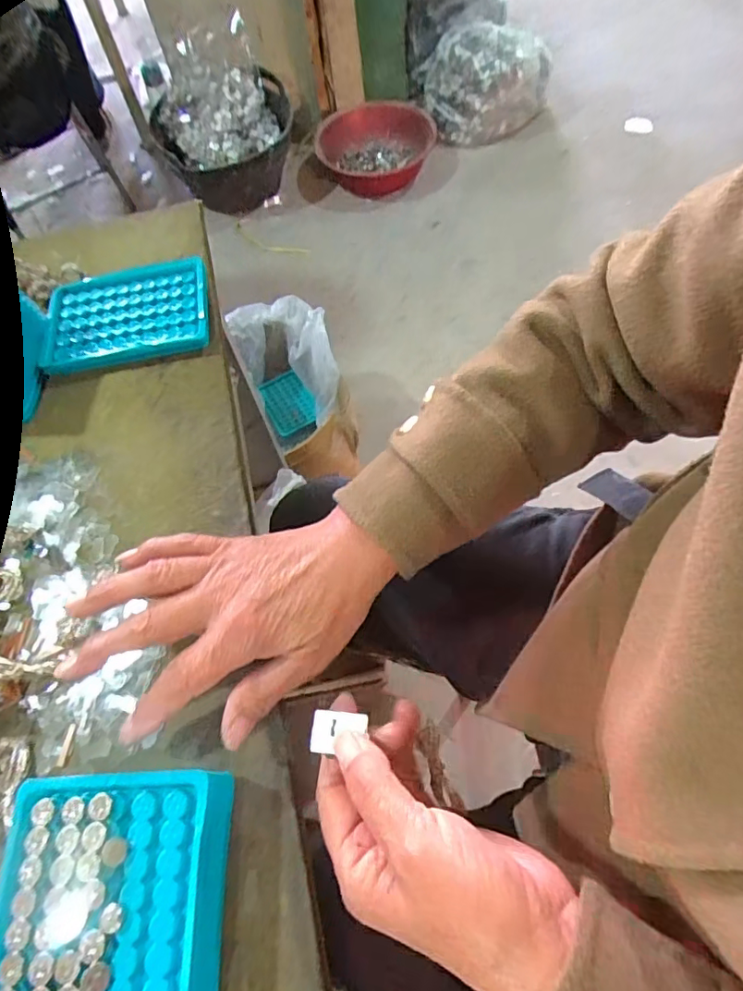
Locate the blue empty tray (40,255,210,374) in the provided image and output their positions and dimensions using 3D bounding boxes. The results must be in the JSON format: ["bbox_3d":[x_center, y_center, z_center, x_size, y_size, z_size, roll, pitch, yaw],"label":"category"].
[{"bbox_3d":[-0.200,-0.150,0.440,0.131,0.016,0.098,-9,62,-2],"label":"blue empty tray"}]

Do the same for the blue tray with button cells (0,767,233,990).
[{"bbox_3d":[-0.117,0.199,0.241,0.100,0.033,0.129,-3,62,1],"label":"blue tray with button cells"}]

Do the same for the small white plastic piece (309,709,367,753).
[{"bbox_3d":[-0.016,0.116,0.260,0.027,0.004,0.019,3,63,4],"label":"small white plastic piece"}]

